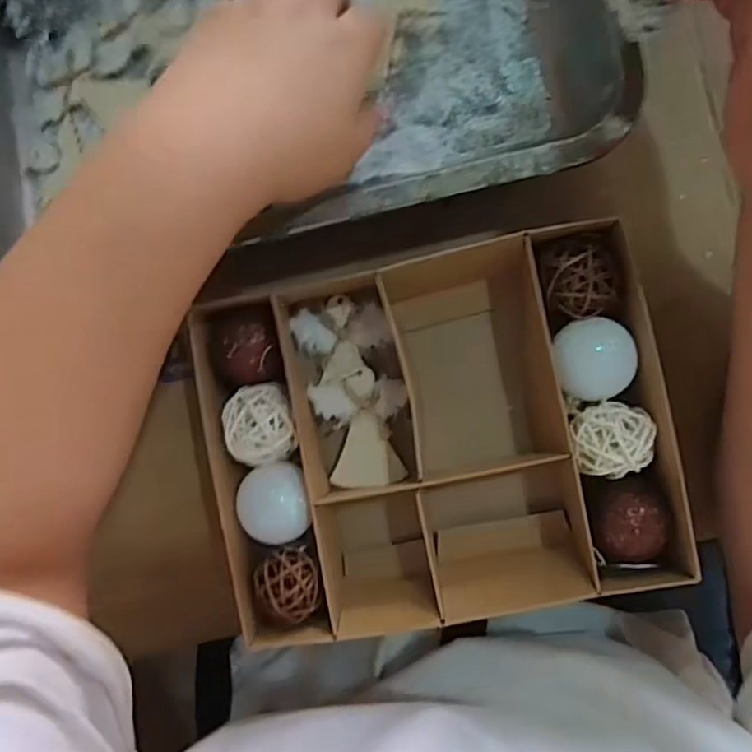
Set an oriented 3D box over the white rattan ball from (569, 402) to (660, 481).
[{"bbox_3d":[0.108,0.029,0.296,0.035,0.038,0.033,0,88,8],"label":"white rattan ball"}]

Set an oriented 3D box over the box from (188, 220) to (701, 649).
[{"bbox_3d":[0.027,0.030,0.311,0.208,0.045,0.176,-13,86,8],"label":"box"}]

